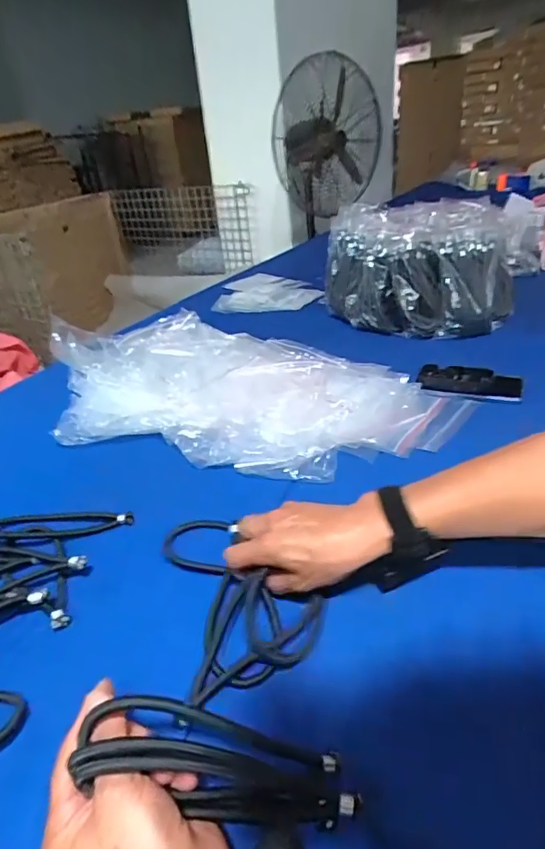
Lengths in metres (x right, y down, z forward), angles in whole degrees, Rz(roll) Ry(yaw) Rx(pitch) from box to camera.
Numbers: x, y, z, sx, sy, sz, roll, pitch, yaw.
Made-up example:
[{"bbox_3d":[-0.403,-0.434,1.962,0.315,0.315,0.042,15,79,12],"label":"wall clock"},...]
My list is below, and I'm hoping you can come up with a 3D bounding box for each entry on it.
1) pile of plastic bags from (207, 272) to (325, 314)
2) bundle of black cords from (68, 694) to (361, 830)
[{"bbox_3d":[-0.014,-0.373,1.354,0.265,0.015,0.332,-4,31,3],"label":"pile of plastic bags"},{"bbox_3d":[-0.032,0.209,0.304,0.163,0.057,0.043,30,26,-17],"label":"bundle of black cords"}]

